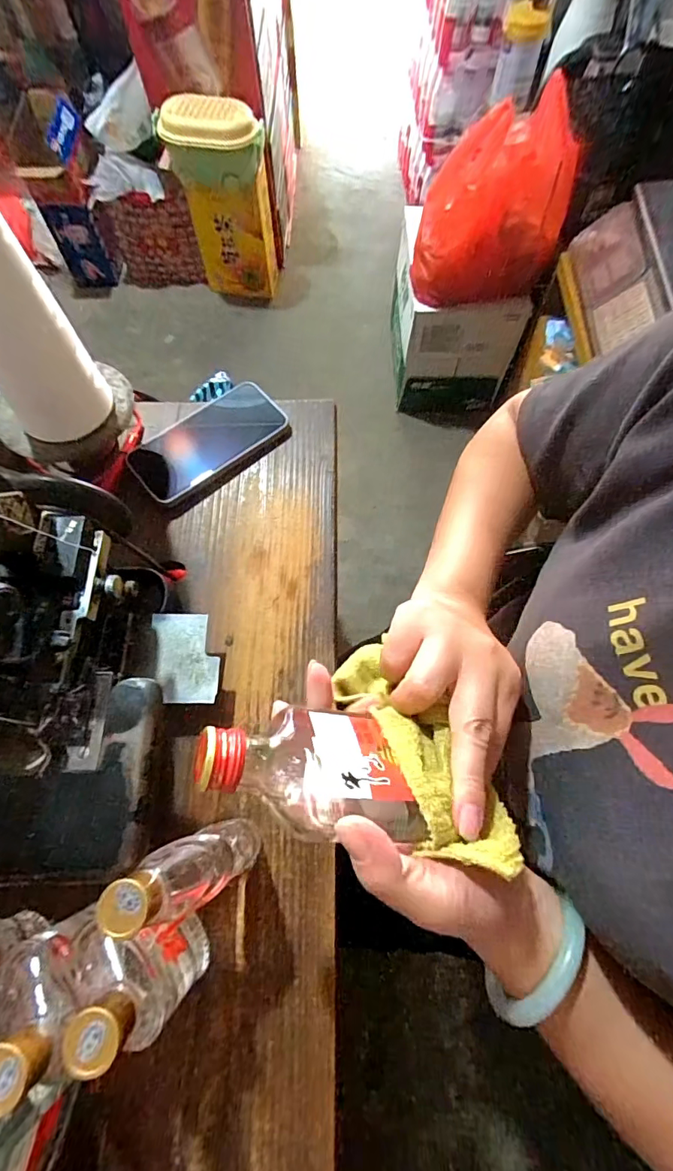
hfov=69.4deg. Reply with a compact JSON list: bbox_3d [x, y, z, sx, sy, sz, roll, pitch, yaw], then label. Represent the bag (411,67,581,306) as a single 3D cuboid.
[{"bbox_3d":[0.319,-0.758,0.991,0.294,0.289,0.160,4,69,2],"label":"bag"}]

